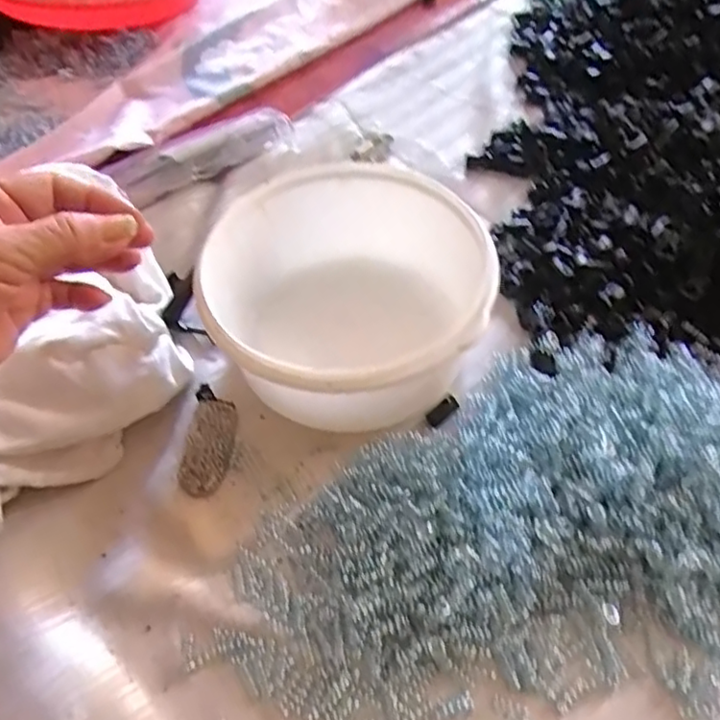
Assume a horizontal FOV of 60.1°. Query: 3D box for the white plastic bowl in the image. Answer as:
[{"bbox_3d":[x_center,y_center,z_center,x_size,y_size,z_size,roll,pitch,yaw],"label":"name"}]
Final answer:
[{"bbox_3d":[-0.005,-0.039,0.358,0.139,0.081,0.156,-10,54,-3],"label":"white plastic bowl"}]

